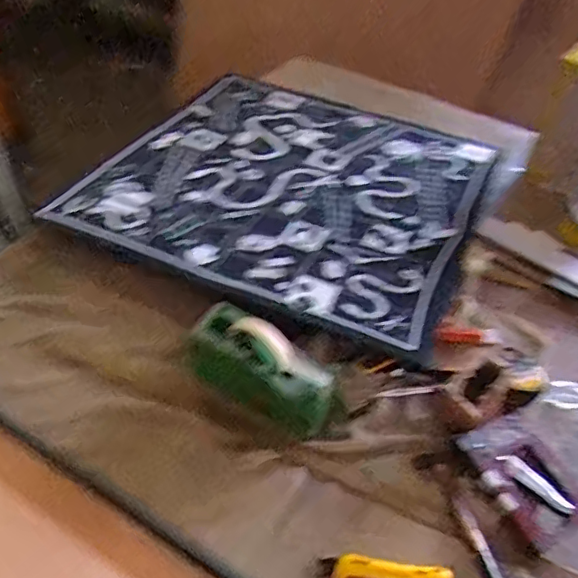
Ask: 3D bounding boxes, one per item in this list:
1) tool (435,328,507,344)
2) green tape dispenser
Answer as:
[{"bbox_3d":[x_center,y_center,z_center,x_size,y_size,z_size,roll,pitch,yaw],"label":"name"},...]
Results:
[{"bbox_3d":[0.284,0.074,0.903,0.126,0.011,0.028,5,44,-20],"label":"tool"},{"bbox_3d":[-0.039,0.102,0.762,0.209,0.096,0.084,30,52,21],"label":"green tape dispenser"}]

